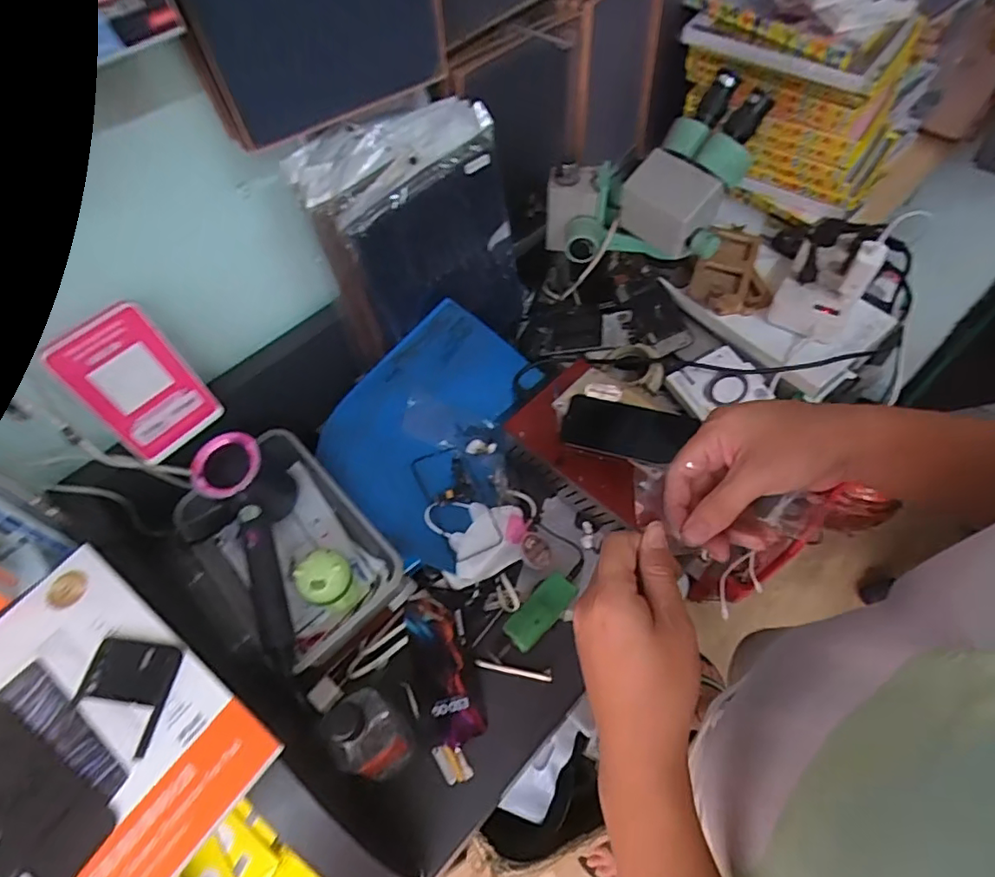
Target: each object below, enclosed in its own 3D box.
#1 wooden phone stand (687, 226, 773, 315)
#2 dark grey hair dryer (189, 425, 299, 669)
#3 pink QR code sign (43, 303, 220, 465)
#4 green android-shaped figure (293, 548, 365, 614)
[{"bbox_3d":[0.367,-0.261,0.854,0.115,0.055,0.159,19,59,16],"label":"wooden phone stand"},{"bbox_3d":[-0.242,0.111,0.598,0.082,0.116,0.246,-28,59,-15],"label":"dark grey hair dryer"},{"bbox_3d":[-0.365,-0.053,0.578,0.098,0.155,0.007,-43,48,-21],"label":"pink QR code sign"},{"bbox_3d":[-0.172,0.153,0.585,0.052,0.091,0.048,-2,56,2],"label":"green android-shaped figure"}]

